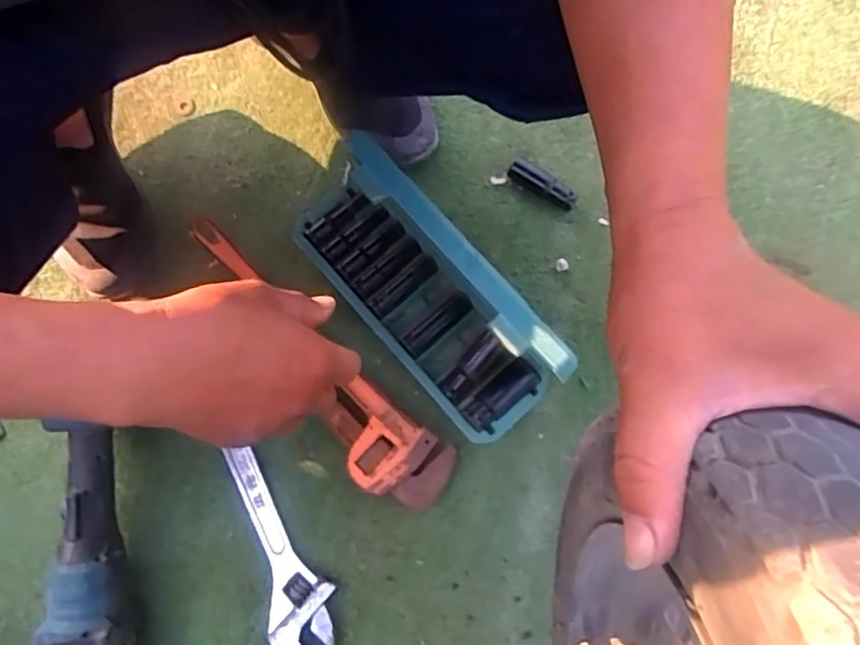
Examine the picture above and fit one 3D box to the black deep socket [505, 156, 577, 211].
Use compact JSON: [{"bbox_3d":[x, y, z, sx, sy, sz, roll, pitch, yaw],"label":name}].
[{"bbox_3d":[0.118,-0.144,0.663,0.076,0.020,0.021,35,80,8],"label":"black deep socket"}]

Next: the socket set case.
[{"bbox_3d":[-0.011,-0.031,0.582,0.104,0.135,0.296,-40,80,-7],"label":"socket set case"}]

